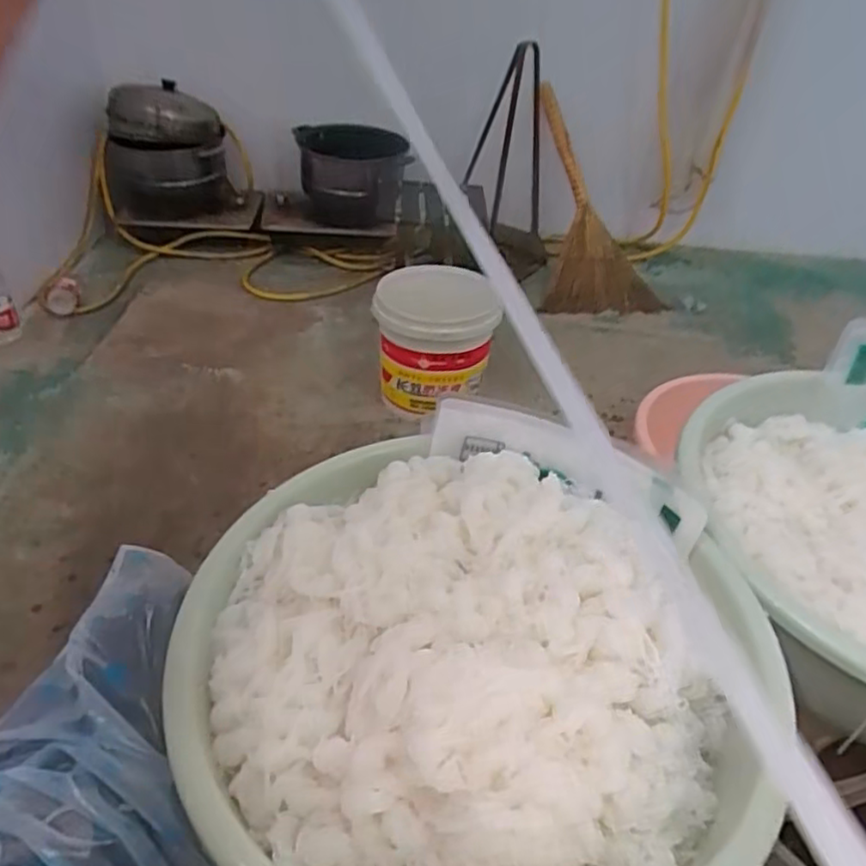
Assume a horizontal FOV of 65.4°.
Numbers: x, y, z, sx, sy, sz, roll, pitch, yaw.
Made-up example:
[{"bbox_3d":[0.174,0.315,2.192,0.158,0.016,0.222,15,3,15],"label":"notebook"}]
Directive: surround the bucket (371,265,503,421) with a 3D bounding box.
[{"bbox_3d":[0.001,-0.220,1.480,0.255,0.260,0.261,3,39,-2],"label":"bucket"}]

